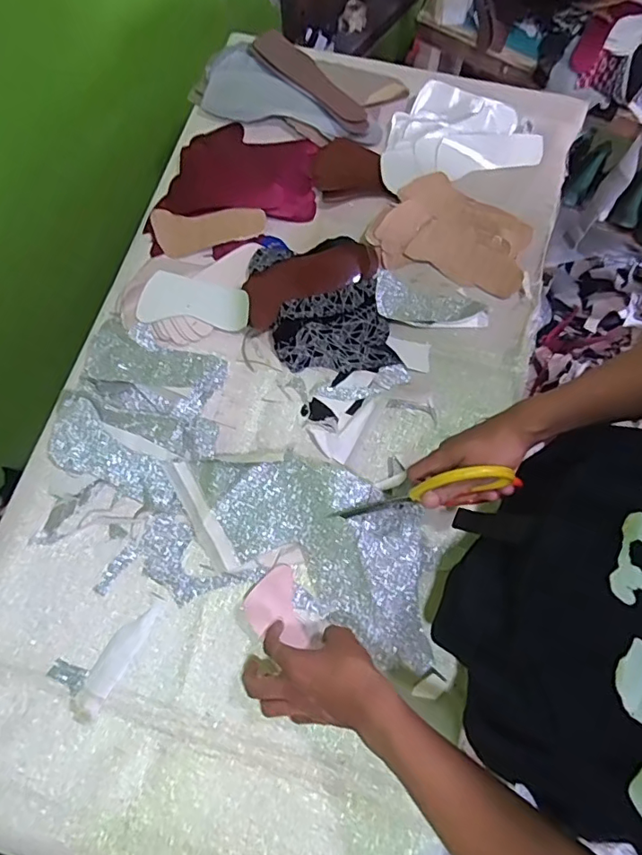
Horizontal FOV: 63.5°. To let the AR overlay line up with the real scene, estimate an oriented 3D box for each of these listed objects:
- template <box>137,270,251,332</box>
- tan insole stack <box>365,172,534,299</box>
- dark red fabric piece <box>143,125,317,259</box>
[{"bbox_3d":[-0.176,-0.176,0.722,0.154,0.008,0.069,7,94,4],"label":"template"},{"bbox_3d":[0.190,-0.284,0.754,0.224,0.054,0.132,17,72,7],"label":"tan insole stack"},{"bbox_3d":[-0.123,-0.363,0.801,0.220,0.024,0.248,18,75,1],"label":"dark red fabric piece"}]

